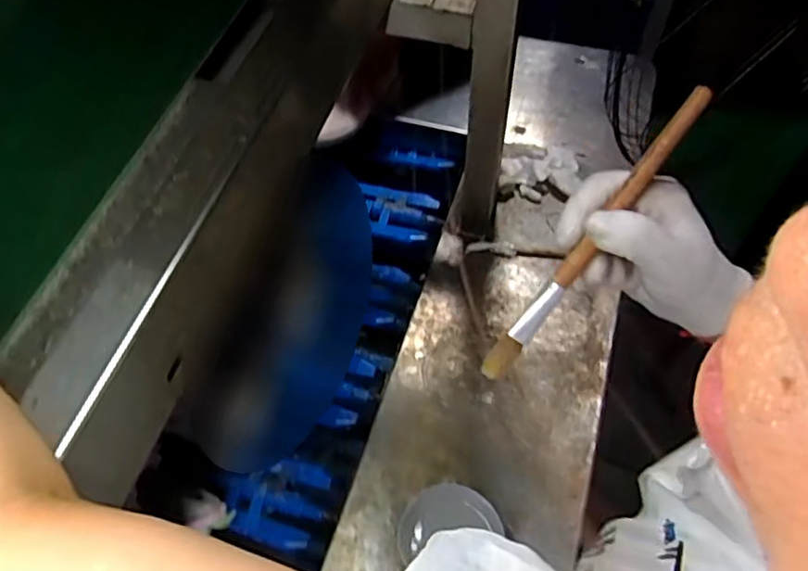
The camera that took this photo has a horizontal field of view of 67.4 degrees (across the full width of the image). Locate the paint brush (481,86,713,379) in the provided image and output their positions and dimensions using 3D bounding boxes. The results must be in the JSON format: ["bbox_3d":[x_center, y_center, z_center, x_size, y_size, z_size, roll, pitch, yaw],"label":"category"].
[{"bbox_3d":[0.104,-0.025,0.336,0.012,0.007,0.190,40,102,22],"label":"paint brush"}]

